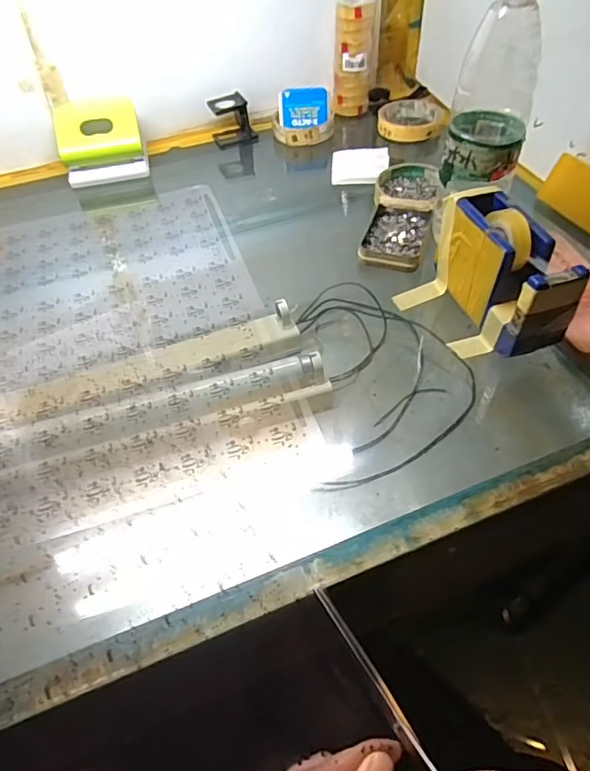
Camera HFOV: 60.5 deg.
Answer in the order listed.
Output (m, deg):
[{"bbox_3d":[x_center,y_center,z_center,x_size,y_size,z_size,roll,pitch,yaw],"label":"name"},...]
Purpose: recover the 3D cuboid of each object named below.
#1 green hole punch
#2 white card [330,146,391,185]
[{"bbox_3d":[-0.241,-0.303,0.631,0.100,0.077,0.056,-13,50,-7],"label":"green hole punch"},{"bbox_3d":[0.081,-0.272,0.622,0.069,0.009,0.075,2,50,6],"label":"white card"}]

